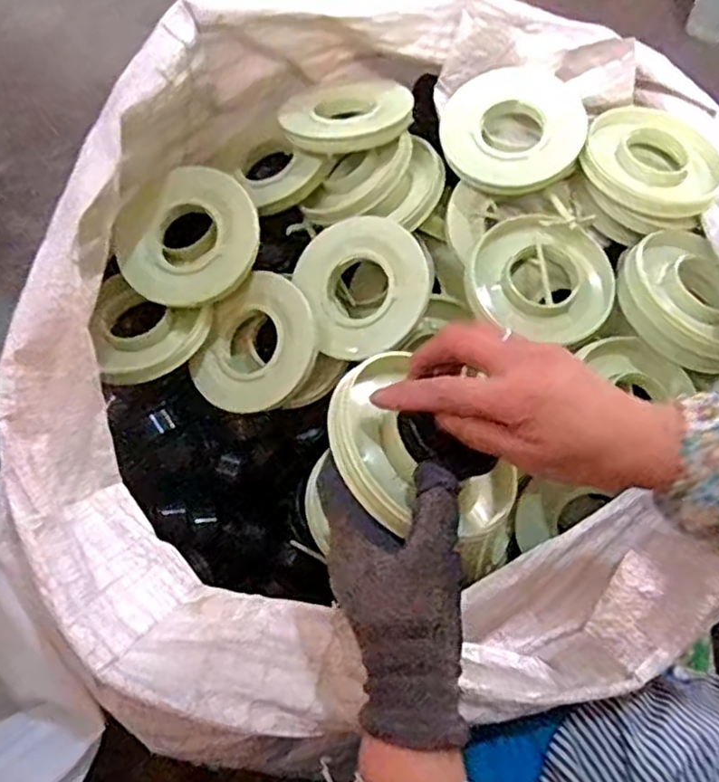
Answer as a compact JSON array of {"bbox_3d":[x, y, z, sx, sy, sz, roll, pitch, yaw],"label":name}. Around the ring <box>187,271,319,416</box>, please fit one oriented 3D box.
[{"bbox_3d":[-0.096,-0.041,0.656,0.105,0.027,0.127,43,94,-5],"label":"ring"}]

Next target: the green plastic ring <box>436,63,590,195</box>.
[{"bbox_3d":[0.139,-0.251,0.657,0.132,0.020,0.140,-3,71,10],"label":"green plastic ring"}]

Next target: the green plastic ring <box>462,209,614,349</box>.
[{"bbox_3d":[0.164,-0.106,0.629,0.133,0.032,0.109,12,79,1],"label":"green plastic ring"}]

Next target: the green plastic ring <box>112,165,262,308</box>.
[{"bbox_3d":[-0.156,-0.140,0.639,0.126,0.027,0.126,-30,89,-1],"label":"green plastic ring"}]

